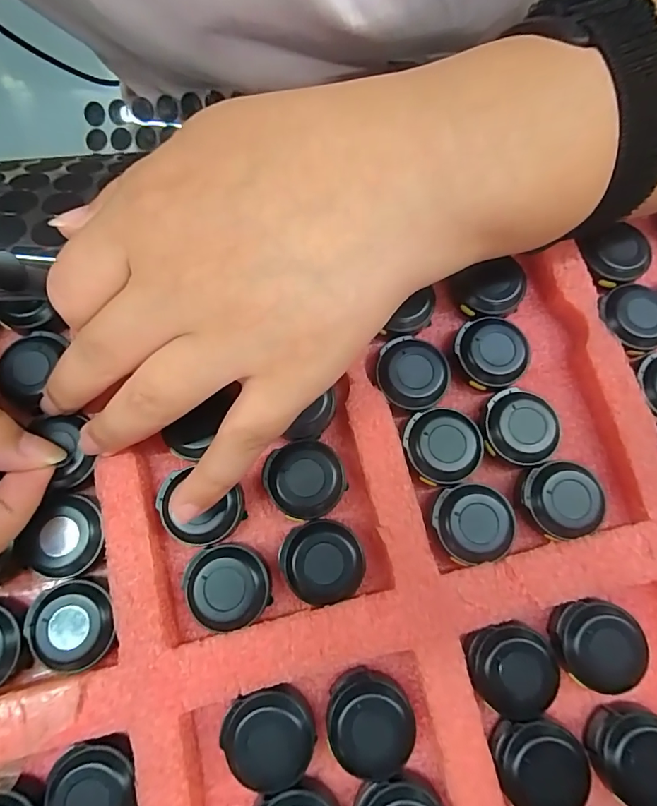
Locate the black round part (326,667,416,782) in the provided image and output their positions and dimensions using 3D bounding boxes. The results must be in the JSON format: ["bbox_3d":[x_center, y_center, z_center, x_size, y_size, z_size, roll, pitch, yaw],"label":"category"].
[{"bbox_3d":[0.014,0.109,0.152,0.029,0.012,0.027,0,76,0],"label":"black round part"}]

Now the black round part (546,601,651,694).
[{"bbox_3d":[0.095,0.086,0.158,0.031,0.013,0.028,24,76,6],"label":"black round part"}]

